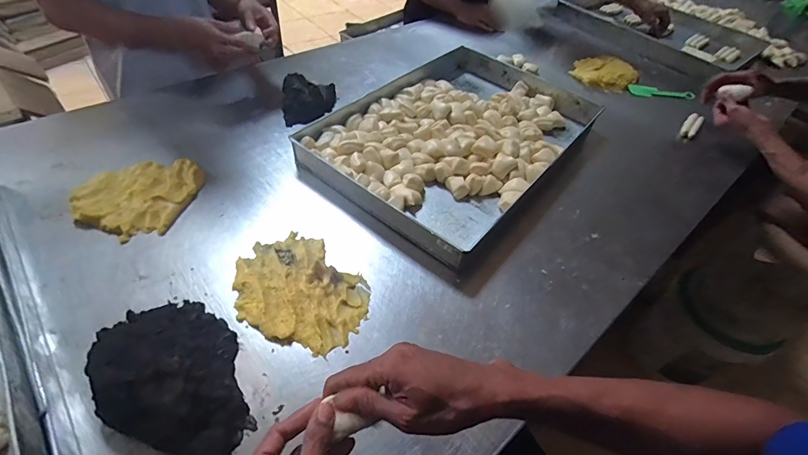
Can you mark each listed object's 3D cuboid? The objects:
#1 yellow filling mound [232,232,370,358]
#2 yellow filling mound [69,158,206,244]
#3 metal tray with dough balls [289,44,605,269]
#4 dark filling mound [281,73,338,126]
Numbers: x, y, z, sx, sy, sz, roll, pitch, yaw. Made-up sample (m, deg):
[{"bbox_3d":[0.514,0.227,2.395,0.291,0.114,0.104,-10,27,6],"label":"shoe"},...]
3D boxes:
[{"bbox_3d":[-0.153,0.088,0.556,0.203,0.026,0.154,34,53,23],"label":"yellow filling mound"},{"bbox_3d":[-0.449,-0.062,0.657,0.172,0.019,0.183,13,48,5],"label":"yellow filling mound"},{"bbox_3d":[0.114,-0.219,0.836,0.417,0.056,0.613,33,53,22],"label":"metal tray with dough balls"},{"bbox_3d":[-0.218,-0.306,0.884,0.123,0.043,0.183,-7,49,-12],"label":"dark filling mound"}]

